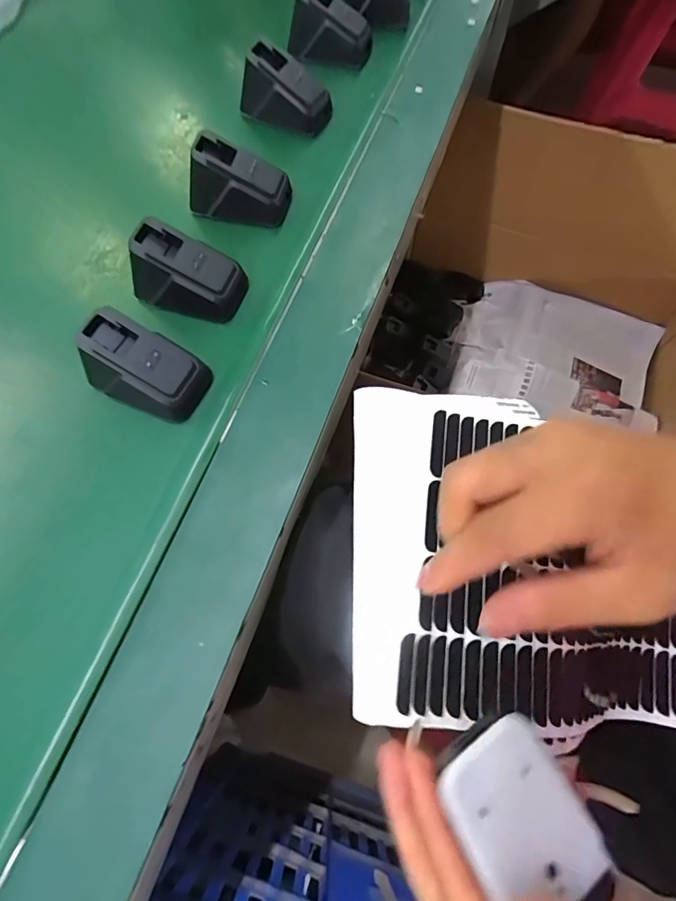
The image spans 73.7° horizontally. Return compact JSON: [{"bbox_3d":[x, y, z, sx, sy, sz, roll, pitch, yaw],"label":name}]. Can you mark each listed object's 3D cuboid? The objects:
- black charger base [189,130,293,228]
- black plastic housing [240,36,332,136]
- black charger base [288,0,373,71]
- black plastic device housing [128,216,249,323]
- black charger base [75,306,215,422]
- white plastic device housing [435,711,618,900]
[{"bbox_3d":[-0.070,-0.188,0.316,0.065,0.039,0.034,14,70,6],"label":"black charger base"},{"bbox_3d":[-0.040,-0.285,0.355,0.067,0.039,0.042,21,70,8],"label":"black plastic housing"},{"bbox_3d":[-0.007,-0.366,0.391,0.071,0.044,0.035,36,73,13],"label":"black charger base"},{"bbox_3d":[-0.095,-0.111,0.283,0.062,0.036,0.042,14,70,5],"label":"black plastic device housing"},{"bbox_3d":[-0.112,-0.047,0.259,0.062,0.038,0.042,21,70,8],"label":"black charger base"},{"bbox_3d":[0.066,0.130,0.160,0.043,0.018,0.066,-30,72,-11],"label":"white plastic device housing"}]

